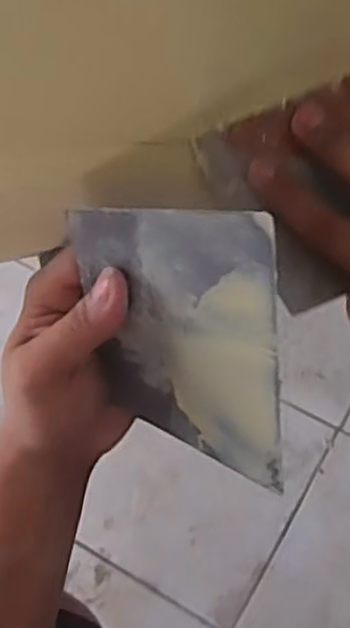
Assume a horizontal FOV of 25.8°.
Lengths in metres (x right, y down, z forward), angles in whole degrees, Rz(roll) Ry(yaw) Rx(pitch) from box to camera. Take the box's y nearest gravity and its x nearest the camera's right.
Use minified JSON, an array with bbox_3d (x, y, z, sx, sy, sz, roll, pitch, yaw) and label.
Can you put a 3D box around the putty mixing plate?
[{"bbox_3d":[0.003,0.011,0.331,0.093,0.133,0.006,16,41,29],"label":"putty mixing plate"}]

